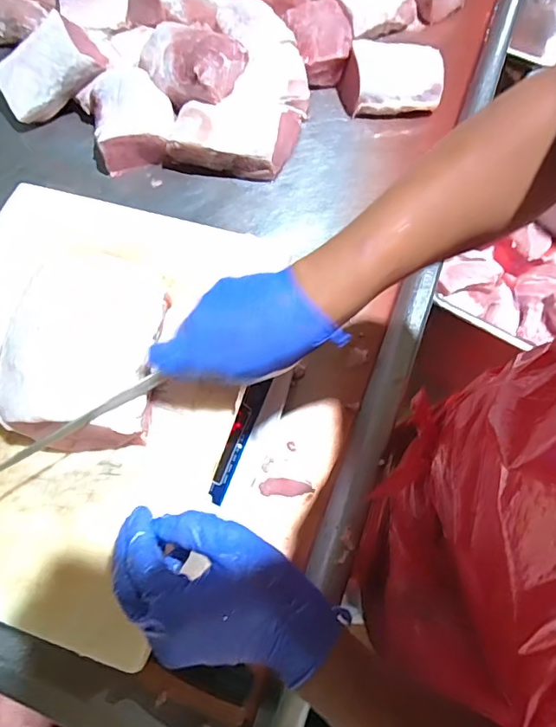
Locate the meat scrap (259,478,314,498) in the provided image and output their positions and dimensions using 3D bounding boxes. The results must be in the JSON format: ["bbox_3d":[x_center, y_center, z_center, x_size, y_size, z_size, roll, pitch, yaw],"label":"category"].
[{"bbox_3d":[0.009,0.142,0.559,0.061,0.010,0.020,1,65,2],"label":"meat scrap"}]

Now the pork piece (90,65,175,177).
[{"bbox_3d":[-0.230,-0.394,0.771,0.123,0.061,0.174,-14,66,-5],"label":"pork piece"}]

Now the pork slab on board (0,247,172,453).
[{"bbox_3d":[-0.163,-0.019,0.418,0.117,0.046,0.176,3,65,3],"label":"pork slab on board"}]

